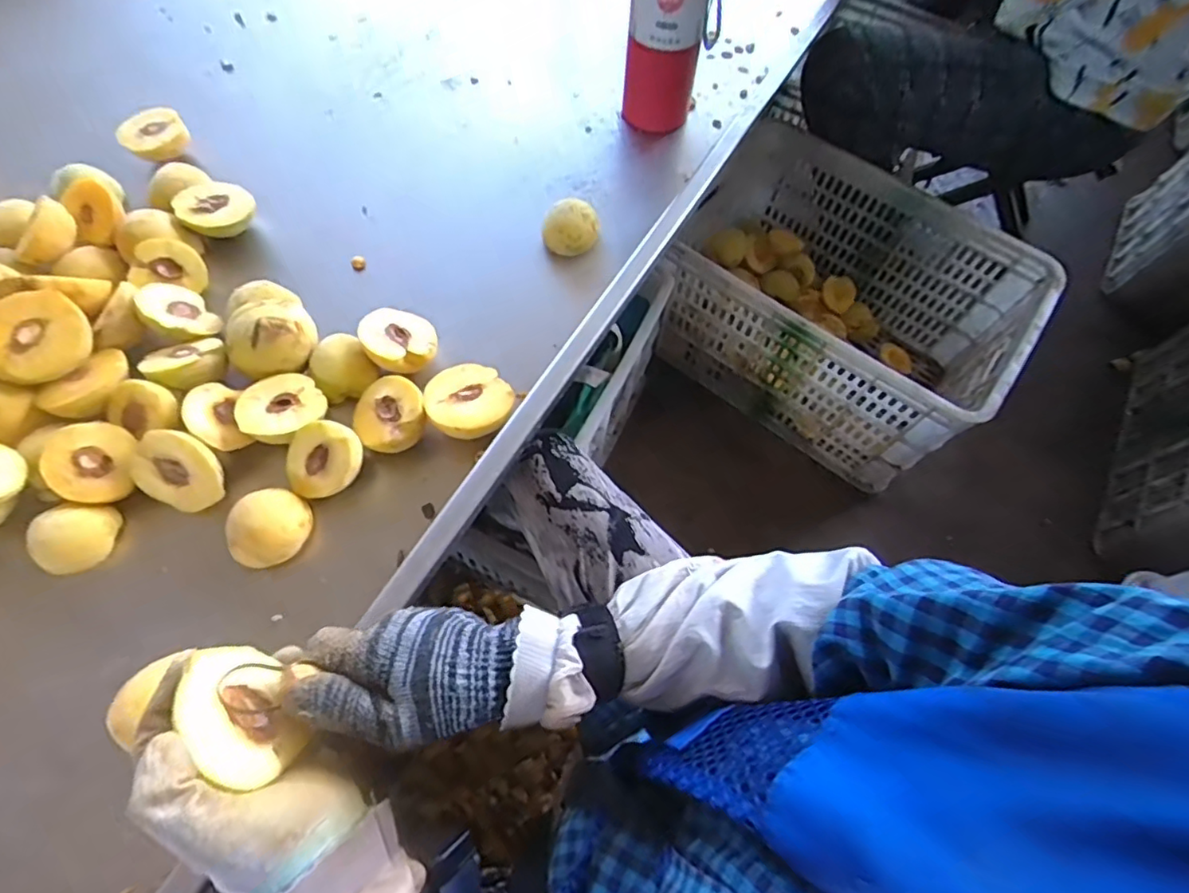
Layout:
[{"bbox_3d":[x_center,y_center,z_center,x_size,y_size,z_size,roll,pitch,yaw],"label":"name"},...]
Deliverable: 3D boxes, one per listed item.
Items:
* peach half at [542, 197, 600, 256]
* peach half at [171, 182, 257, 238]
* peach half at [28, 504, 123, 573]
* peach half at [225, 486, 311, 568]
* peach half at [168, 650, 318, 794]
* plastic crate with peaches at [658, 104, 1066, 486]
[{"bbox_3d":[-0.025,-0.241,0.637,0.060,0.044,0.046,-1,64,-3],"label":"peach half"},{"bbox_3d":[-0.404,-0.251,0.622,0.072,0.042,0.059,-32,70,-17],"label":"peach half"},{"bbox_3d":[-0.426,0.073,0.470,0.052,0.035,0.060,17,65,5],"label":"peach half"},{"bbox_3d":[-0.270,0.069,0.481,0.058,0.038,0.062,1,64,-3],"label":"peach half"},{"bbox_3d":[-0.191,0.142,0.298,0.030,0.052,0.070,-38,84,15],"label":"peach half"},{"bbox_3d":[0.396,-0.239,0.979,0.523,0.278,0.381,34,68,12],"label":"plastic crate with peaches"}]

